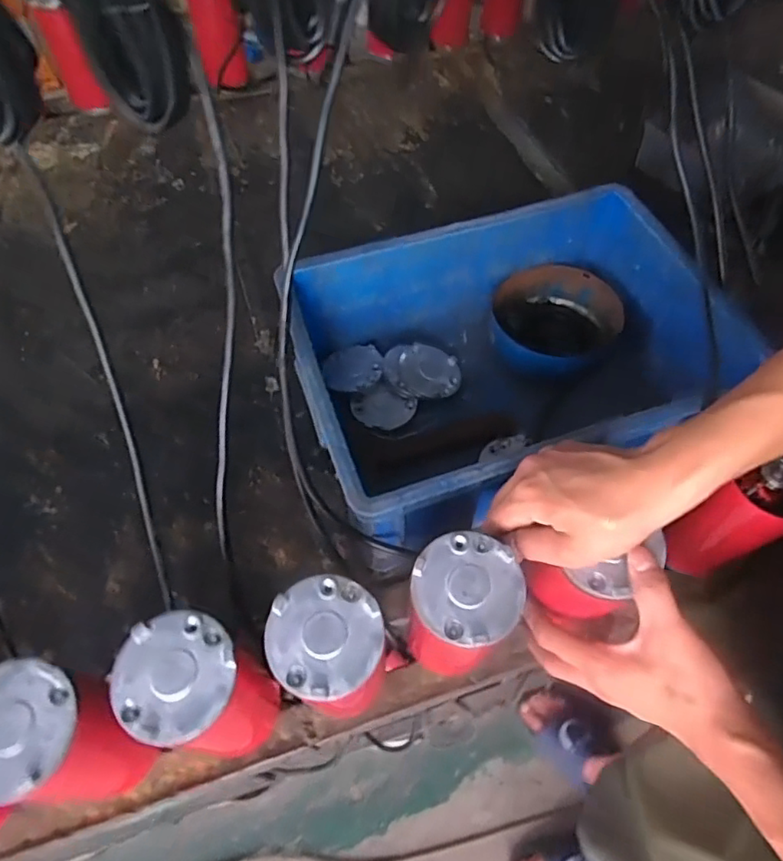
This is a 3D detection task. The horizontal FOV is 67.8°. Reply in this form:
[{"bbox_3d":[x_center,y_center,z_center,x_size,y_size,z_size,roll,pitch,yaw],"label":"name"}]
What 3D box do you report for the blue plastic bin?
[{"bbox_3d":[0.115,-0.056,0.593,0.396,0.174,0.319,-15,58,-9],"label":"blue plastic bin"}]

